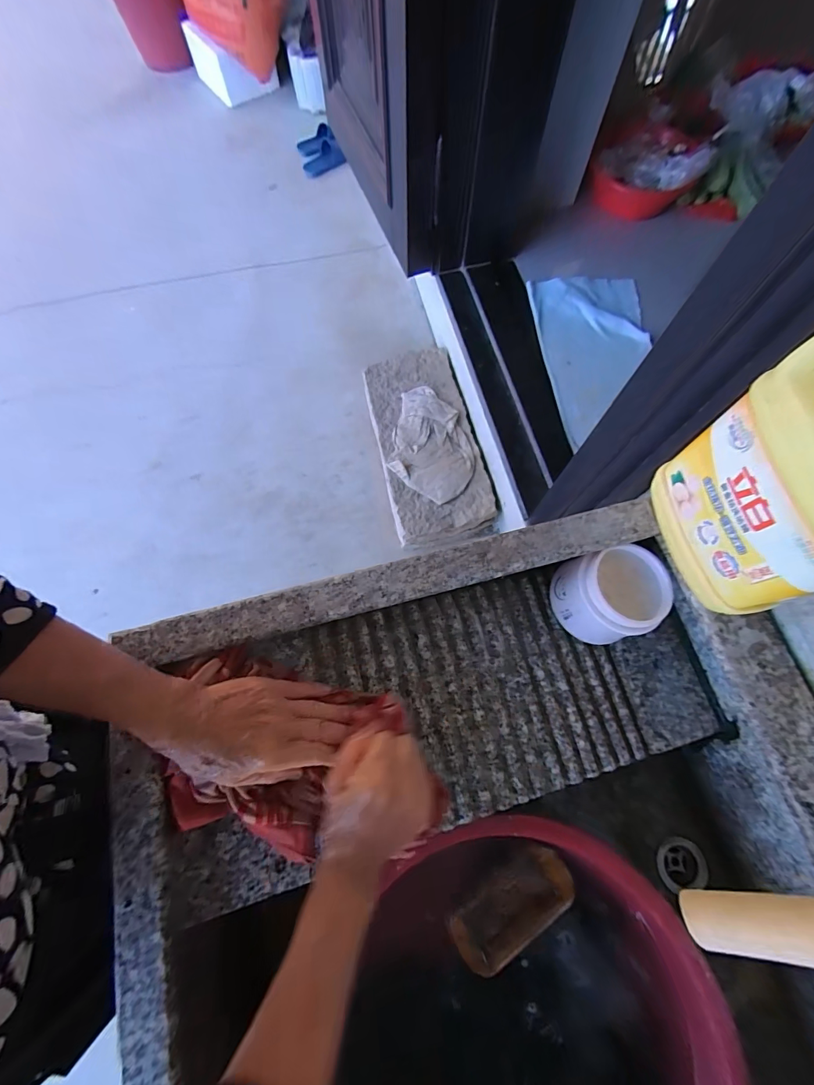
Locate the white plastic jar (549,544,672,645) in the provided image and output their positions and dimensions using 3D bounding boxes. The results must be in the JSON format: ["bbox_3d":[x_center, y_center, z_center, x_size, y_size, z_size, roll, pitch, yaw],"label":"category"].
[{"bbox_3d":[0.211,0.056,0.435,0.095,0.066,0.089,0,71,1],"label":"white plastic jar"}]

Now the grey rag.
[{"bbox_3d":[0.074,-0.283,1.177,0.225,0.025,0.345,9,72,3],"label":"grey rag"}]

